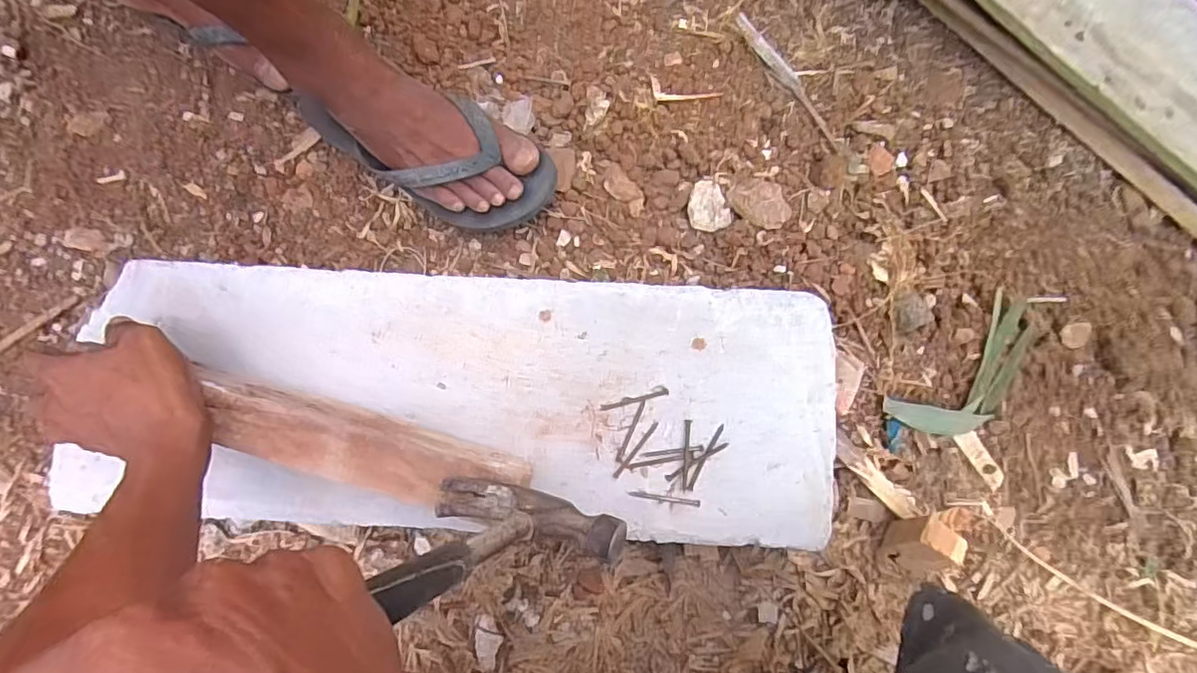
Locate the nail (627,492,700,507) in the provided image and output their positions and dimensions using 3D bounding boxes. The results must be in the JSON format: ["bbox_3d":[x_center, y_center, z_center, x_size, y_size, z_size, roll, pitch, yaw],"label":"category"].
[{"bbox_3d":[0.050,0.122,0.430,0.053,0.004,0.005,7,77,3],"label":"nail"}]

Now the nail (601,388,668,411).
[{"bbox_3d":[0.028,0.049,0.440,0.053,0.004,0.005,-13,77,-2],"label":"nail"}]

